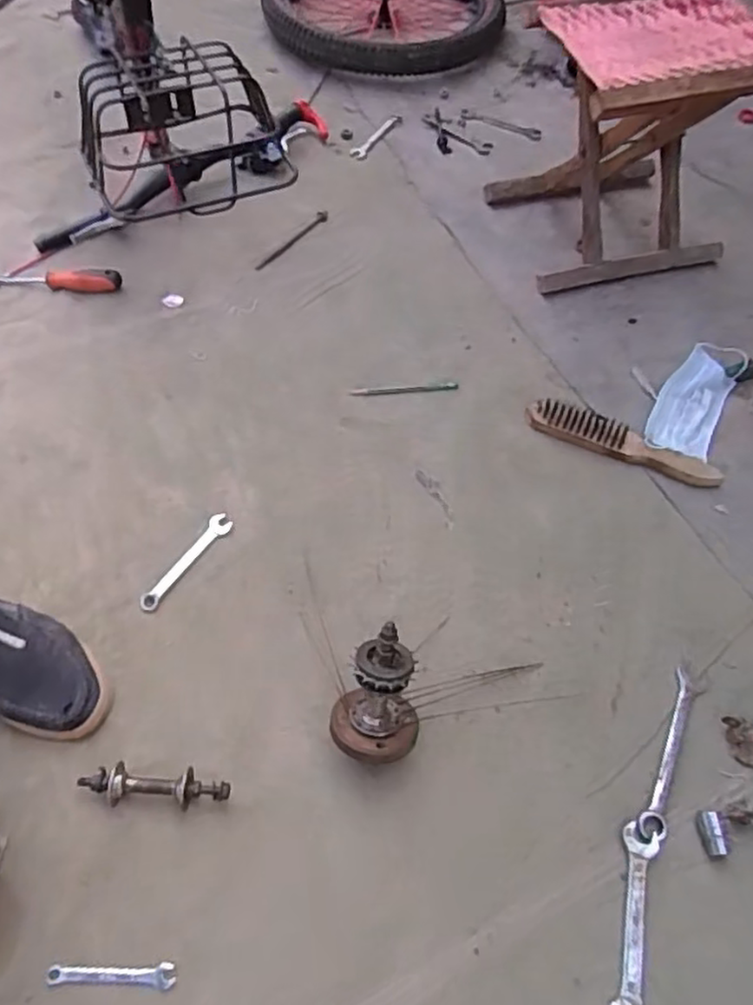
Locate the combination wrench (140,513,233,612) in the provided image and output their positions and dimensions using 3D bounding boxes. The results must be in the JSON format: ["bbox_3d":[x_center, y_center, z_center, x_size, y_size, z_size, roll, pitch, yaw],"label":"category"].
[{"bbox_3d":[-0.222,0.070,0.797,0.026,0.009,0.139,31,66,15],"label":"combination wrench"}]

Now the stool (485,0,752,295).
[{"bbox_3d":[0.359,-0.506,0.963,0.285,0.285,0.231,-10,61,-9],"label":"stool"}]

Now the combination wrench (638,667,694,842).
[{"bbox_3d":[0.306,0.259,0.710,0.025,0.011,0.178,23,65,11],"label":"combination wrench"}]

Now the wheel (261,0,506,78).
[{"bbox_3d":[0.012,-0.979,1.341,0.456,0.064,0.403,19,61,7],"label":"wheel"}]

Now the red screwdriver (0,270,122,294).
[{"bbox_3d":[-0.479,-0.327,1.006,0.202,0.029,0.026,1,62,0],"label":"red screwdriver"}]

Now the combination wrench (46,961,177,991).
[{"bbox_3d":[-0.231,0.411,0.592,0.108,0.008,0.018,1,62,0],"label":"combination wrench"}]

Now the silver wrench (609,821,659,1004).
[{"bbox_3d":[0.240,0.396,0.633,0.036,0.006,0.172,13,63,6],"label":"silver wrench"}]

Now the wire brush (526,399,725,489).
[{"bbox_3d":[0.319,-0.078,0.885,0.250,0.023,0.046,23,65,11],"label":"wire brush"}]

